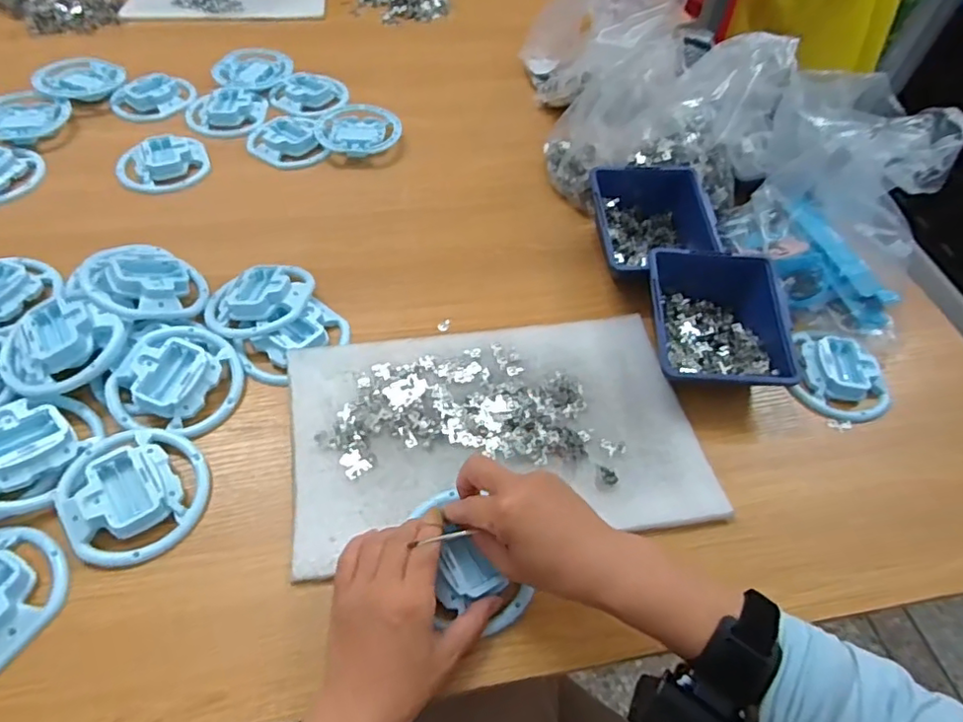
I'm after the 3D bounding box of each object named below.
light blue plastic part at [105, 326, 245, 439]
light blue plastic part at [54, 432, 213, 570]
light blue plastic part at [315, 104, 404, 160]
[{"bbox_3d":[-0.260,0.012,0.500,0.102,0.034,0.097,9,53,2],"label":"light blue plastic part"},{"bbox_3d":[-0.262,0.096,0.444,0.097,0.029,0.103,2,53,-3],"label":"light blue plastic part"},{"bbox_3d":[-0.157,-0.289,0.740,0.096,0.021,0.084,-34,64,-25],"label":"light blue plastic part"}]

